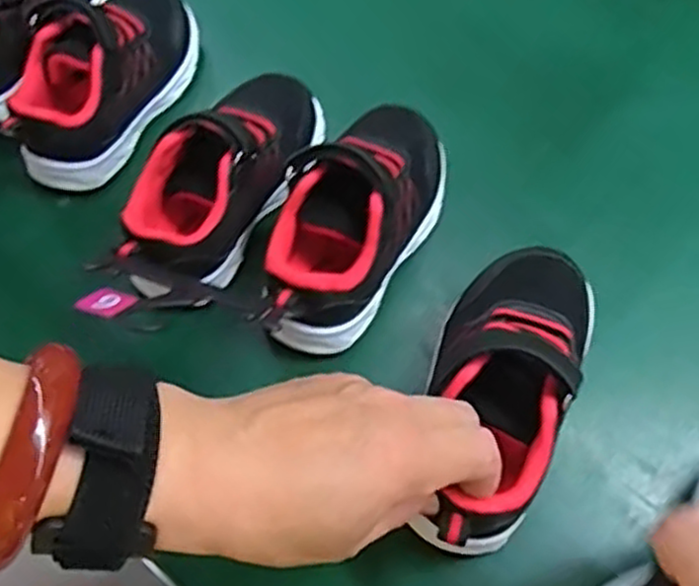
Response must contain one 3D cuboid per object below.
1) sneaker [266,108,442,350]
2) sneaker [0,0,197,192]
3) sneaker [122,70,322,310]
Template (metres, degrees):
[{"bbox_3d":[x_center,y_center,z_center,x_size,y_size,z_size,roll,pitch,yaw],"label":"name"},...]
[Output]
[{"bbox_3d":[0.001,-0.038,0.396,0.058,0.075,0.158,25,65,15],"label":"sneaker"},{"bbox_3d":[-0.148,-0.134,0.447,0.060,0.064,0.155,22,64,14],"label":"sneaker"},{"bbox_3d":[-0.070,-0.067,0.404,0.057,0.066,0.151,24,65,15],"label":"sneaker"}]

